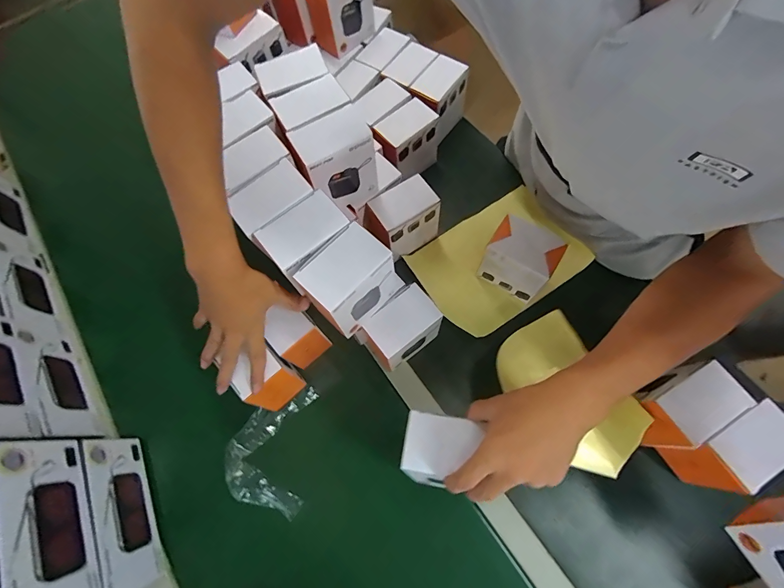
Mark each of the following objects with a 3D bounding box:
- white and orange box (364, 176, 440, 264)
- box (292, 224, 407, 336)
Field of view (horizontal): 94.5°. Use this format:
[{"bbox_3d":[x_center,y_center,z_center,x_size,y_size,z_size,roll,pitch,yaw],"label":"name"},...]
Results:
[{"bbox_3d":[0.019,-0.121,0.614,0.106,0.120,0.070,-33,71,-8],"label":"white and orange box"},{"bbox_3d":[-0.049,-0.012,0.458,0.070,0.114,0.111,42,77,17],"label":"box"}]

